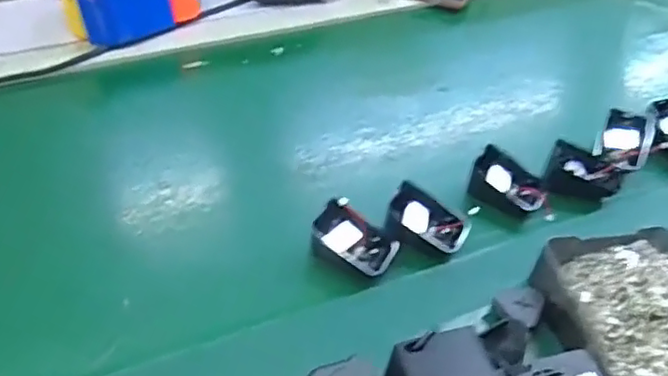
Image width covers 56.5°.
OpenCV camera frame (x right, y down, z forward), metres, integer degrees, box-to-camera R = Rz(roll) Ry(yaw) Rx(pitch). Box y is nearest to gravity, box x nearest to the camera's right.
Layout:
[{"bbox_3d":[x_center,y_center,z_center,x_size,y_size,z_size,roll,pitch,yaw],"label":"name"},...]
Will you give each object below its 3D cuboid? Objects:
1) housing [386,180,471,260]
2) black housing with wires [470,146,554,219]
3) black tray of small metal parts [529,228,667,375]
[{"bbox_3d":[0.083,0.029,0.538,0.065,0.034,0.048,21,46,17],"label":"housing"},{"bbox_3d":[0.166,-0.002,0.577,0.079,0.038,0.050,18,45,15],"label":"black housing with wires"},{"bbox_3d":[0.228,0.108,0.456,0.128,0.044,0.164,-5,44,-10],"label":"black tray of small metal parts"}]

